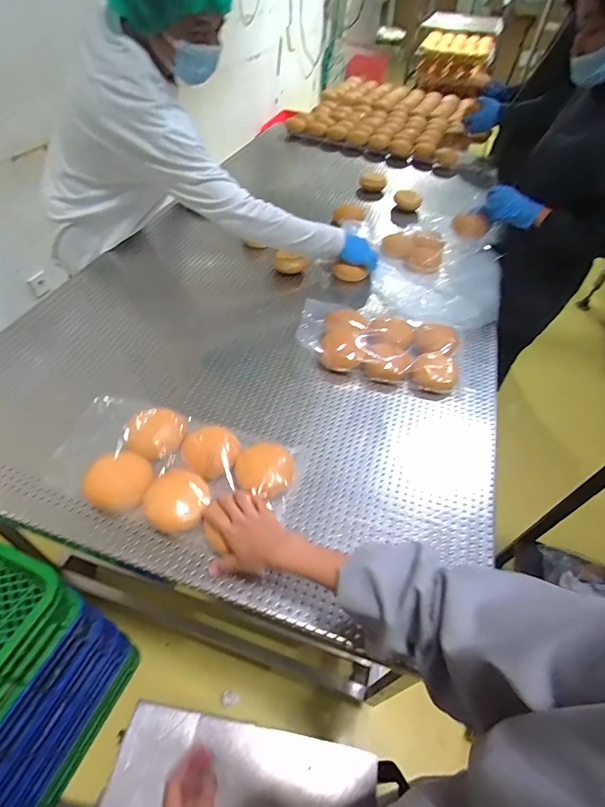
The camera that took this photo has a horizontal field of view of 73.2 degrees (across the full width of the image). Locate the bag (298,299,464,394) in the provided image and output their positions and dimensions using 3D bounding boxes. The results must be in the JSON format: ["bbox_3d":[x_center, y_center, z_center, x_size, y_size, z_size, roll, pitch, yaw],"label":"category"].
[{"bbox_3d":[0.163,-0.131,0.885,0.360,0.068,0.184,13,50,8],"label":"bag"}]

